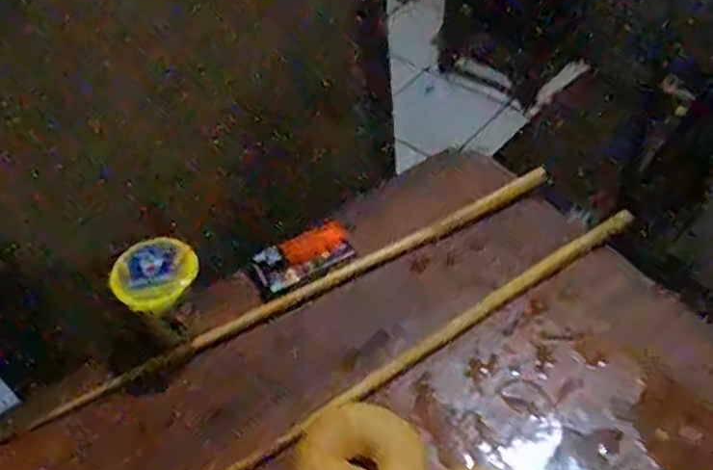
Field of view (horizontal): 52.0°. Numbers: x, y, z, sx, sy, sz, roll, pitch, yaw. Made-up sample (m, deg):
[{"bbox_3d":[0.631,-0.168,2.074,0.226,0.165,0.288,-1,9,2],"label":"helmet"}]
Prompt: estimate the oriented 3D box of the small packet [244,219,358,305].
[{"bbox_3d":[-0.053,0.023,0.695,0.102,0.004,0.044,-25,93,-18],"label":"small packet"}]

